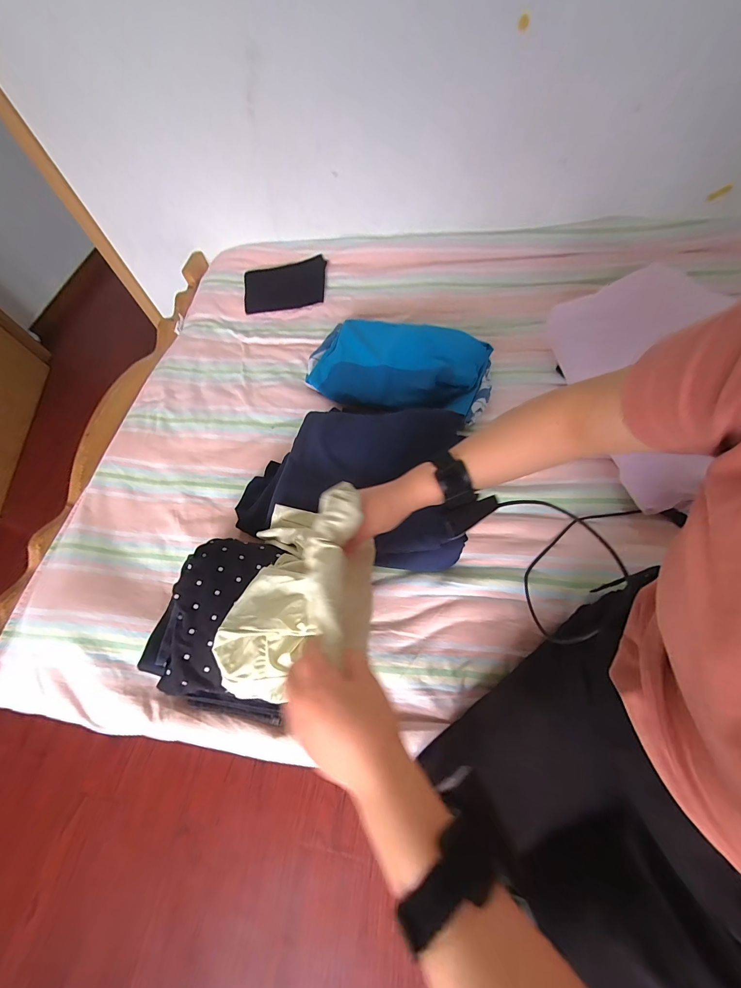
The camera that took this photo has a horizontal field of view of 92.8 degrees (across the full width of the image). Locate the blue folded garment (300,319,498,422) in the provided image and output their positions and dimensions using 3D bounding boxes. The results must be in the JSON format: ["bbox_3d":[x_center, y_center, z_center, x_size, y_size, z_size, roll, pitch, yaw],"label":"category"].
[{"bbox_3d":[0.057,-0.286,0.796,0.424,0.100,0.243,18,68,15],"label":"blue folded garment"}]

